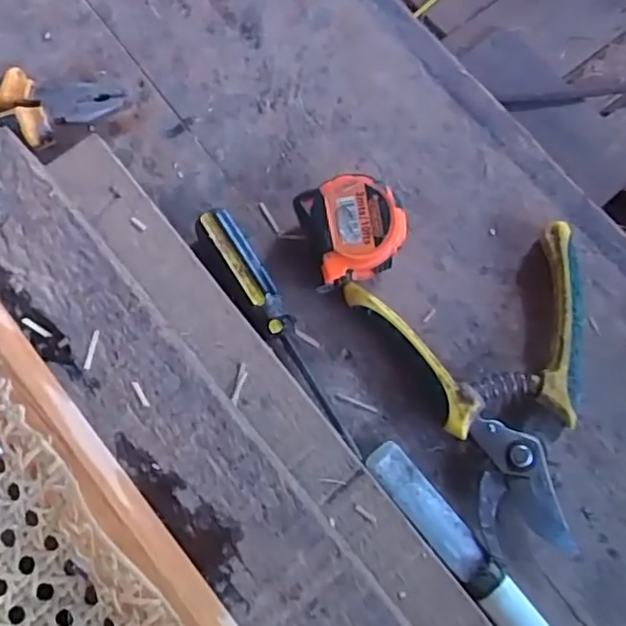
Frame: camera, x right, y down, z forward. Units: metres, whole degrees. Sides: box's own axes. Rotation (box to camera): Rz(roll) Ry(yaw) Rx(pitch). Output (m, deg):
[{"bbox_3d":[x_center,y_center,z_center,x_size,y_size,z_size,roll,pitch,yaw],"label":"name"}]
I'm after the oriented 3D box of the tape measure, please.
[{"bbox_3d":[0.024,-0.050,0.381,0.055,0.038,0.058,-19,78,-4],"label":"tape measure"}]

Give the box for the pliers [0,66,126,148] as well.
[{"bbox_3d":[-0.210,-0.133,0.410,0.169,0.023,0.047,5,77,1],"label":"pliers"}]

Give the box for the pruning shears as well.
[{"bbox_3d":[0.109,0.046,0.366,0.135,0.024,0.170,-14,78,-3],"label":"pruning shears"}]

